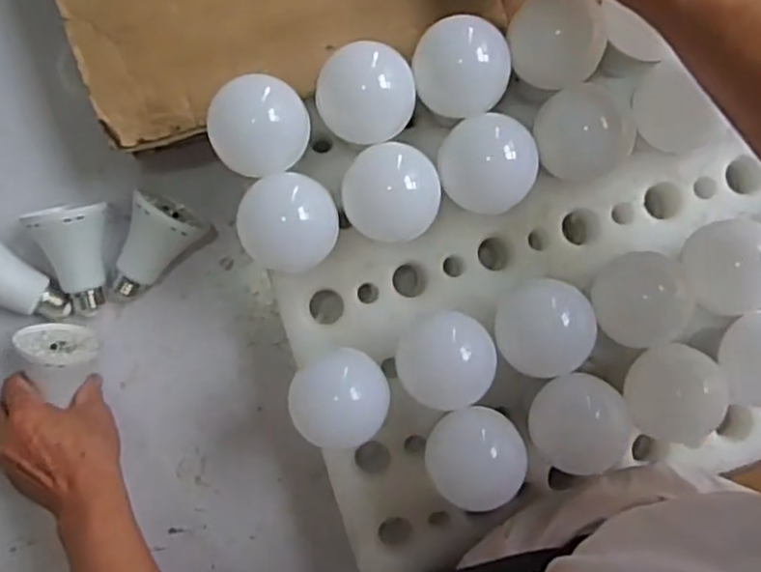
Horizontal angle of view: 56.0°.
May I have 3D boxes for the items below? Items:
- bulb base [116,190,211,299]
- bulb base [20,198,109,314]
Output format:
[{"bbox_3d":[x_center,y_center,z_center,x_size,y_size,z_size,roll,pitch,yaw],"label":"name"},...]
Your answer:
[{"bbox_3d":[-0.185,-0.027,0.579,0.054,0.055,0.091,27,86,-2],"label":"bulb base"},{"bbox_3d":[-0.240,-0.020,0.568,0.056,0.052,0.086,-10,88,-4],"label":"bulb base"}]

